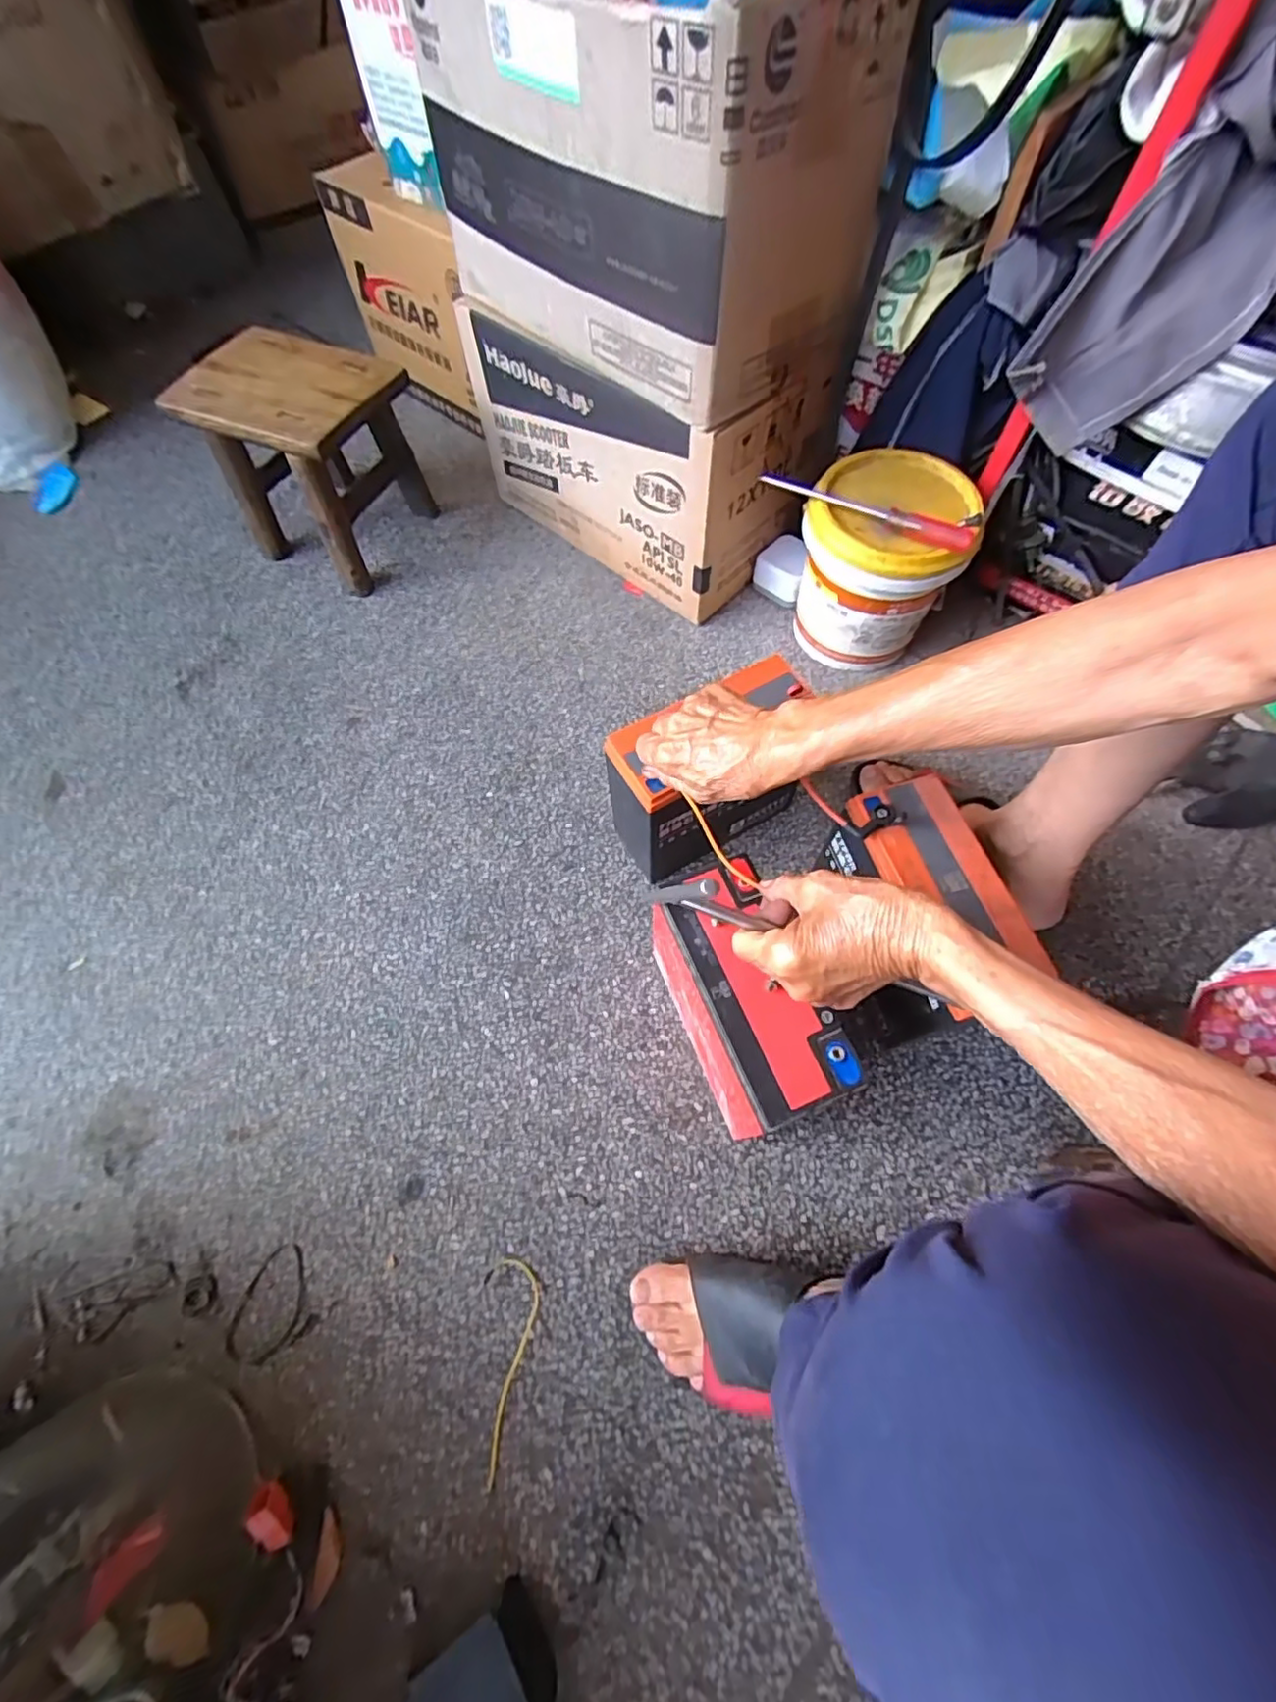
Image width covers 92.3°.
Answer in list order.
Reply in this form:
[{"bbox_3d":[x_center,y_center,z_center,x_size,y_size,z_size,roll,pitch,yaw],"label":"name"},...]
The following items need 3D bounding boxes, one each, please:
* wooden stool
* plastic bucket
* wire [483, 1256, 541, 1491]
[{"bbox_3d":[-0.414,-0.499,0.794,0.217,0.196,0.188,22,66,13],"label":"wooden stool"},{"bbox_3d":[0.272,-0.320,0.705,0.167,0.174,0.173,19,65,11],"label":"plastic bucket"},{"bbox_3d":[-0.092,0.382,0.456,0.043,0.004,0.133,-7,63,-2],"label":"wire"}]

